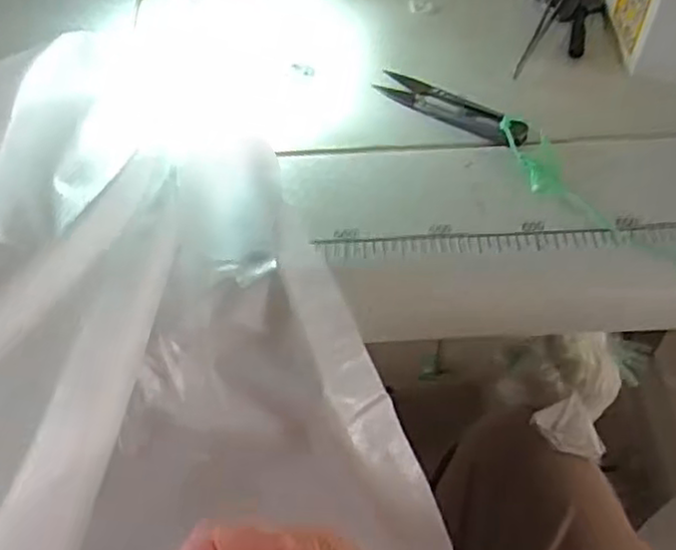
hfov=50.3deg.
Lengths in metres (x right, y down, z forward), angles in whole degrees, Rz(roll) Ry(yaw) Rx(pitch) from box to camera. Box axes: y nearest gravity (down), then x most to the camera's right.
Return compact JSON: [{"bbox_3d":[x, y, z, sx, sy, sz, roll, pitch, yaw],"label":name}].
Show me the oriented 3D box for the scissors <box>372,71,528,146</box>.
[{"bbox_3d":[0.068,-0.102,0.432,0.100,0.010,0.022,32,60,22],"label":"scissors"}]

